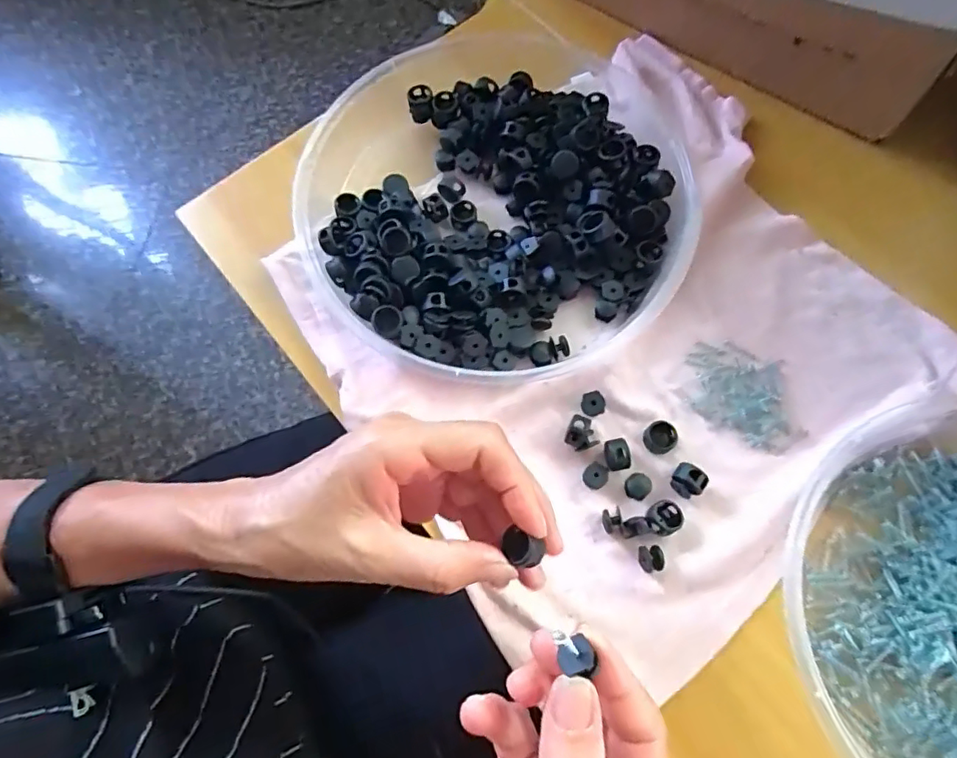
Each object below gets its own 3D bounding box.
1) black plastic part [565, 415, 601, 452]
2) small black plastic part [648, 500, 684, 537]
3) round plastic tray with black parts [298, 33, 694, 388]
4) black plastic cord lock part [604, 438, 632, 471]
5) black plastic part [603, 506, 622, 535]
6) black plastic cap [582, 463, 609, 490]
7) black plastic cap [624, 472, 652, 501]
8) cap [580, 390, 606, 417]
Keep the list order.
[{"bbox_3d":[0.058,0.031,0.313,0.018,0.015,0.016,21,73,8],"label":"black plastic part"},{"bbox_3d":[0.099,0.073,0.300,0.017,0.007,0.017,0,71,1],"label":"small black plastic part"},{"bbox_3d":[0.018,-0.119,0.351,0.224,0.032,0.258,34,75,12],"label":"round plastic tray with black parts"},{"bbox_3d":[0.076,0.042,0.311,0.012,0.012,0.017,-10,71,-2],"label":"black plastic cord lock part"},{"bbox_3d":[0.071,0.076,0.303,0.009,0.008,0.012,-8,73,-1],"label":"black plastic part"},{"bbox_3d":[0.064,0.053,0.309,0.013,0.011,0.012,0,73,1],"label":"black plastic cap"},{"bbox_3d":[0.087,0.058,0.308,0.014,0.005,0.014,0,71,1],"label":"black plastic cap"},{"bbox_3d":[0.065,0.014,0.321,0.013,0.006,0.013,0,71,1],"label":"cap"}]

